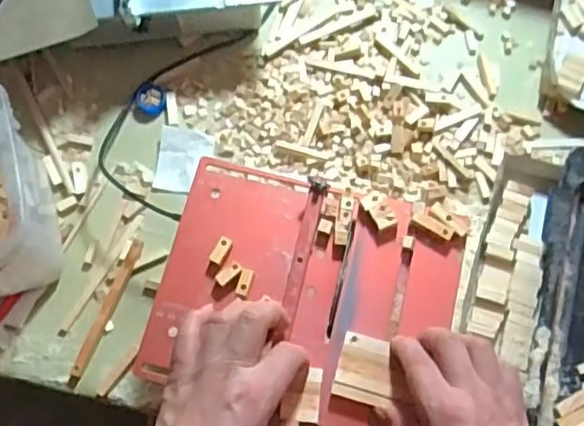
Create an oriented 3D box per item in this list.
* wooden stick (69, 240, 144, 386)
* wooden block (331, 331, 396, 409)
[{"bbox_3d":[-0.189,0.099,0.640,0.014,0.015,0.152,22,74,9],"label":"wooden stick"},{"bbox_3d":[0.057,0.120,0.485,0.044,0.010,0.049,14,76,5],"label":"wooden block"}]

